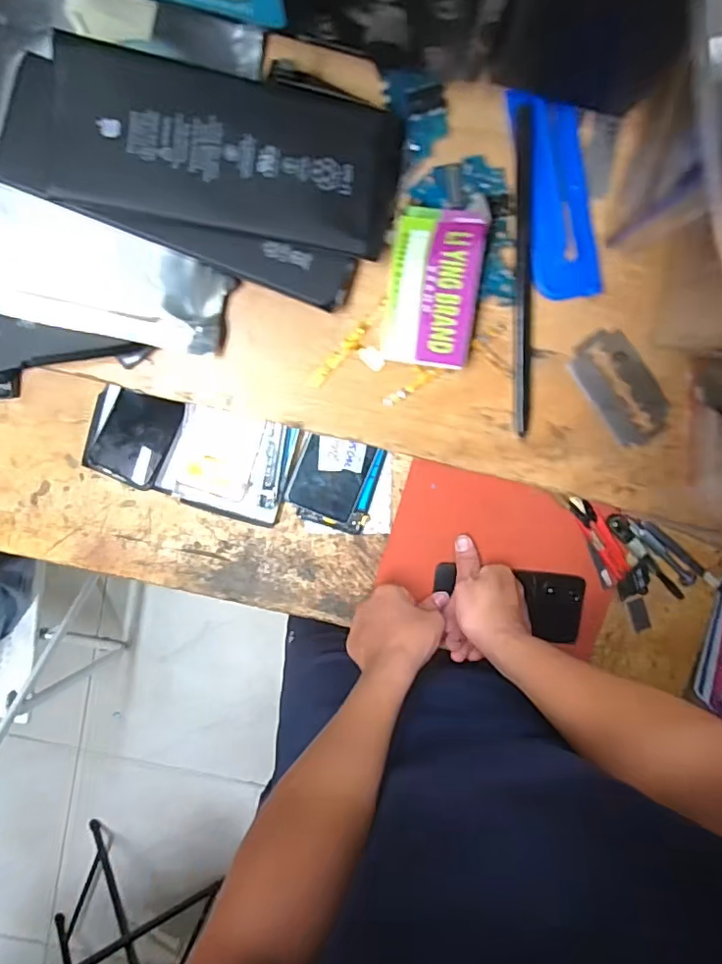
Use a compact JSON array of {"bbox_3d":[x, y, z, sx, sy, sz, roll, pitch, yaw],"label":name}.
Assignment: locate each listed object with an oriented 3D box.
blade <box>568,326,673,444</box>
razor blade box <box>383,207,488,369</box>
[{"bbox_3d":[0.092,-0.033,0.194,0.022,0.004,0.042,-37,97,6],"label":"blade"},{"bbox_3d":[0.023,-0.061,0.179,0.028,0.006,0.048,7,122,1],"label":"razor blade box"}]

